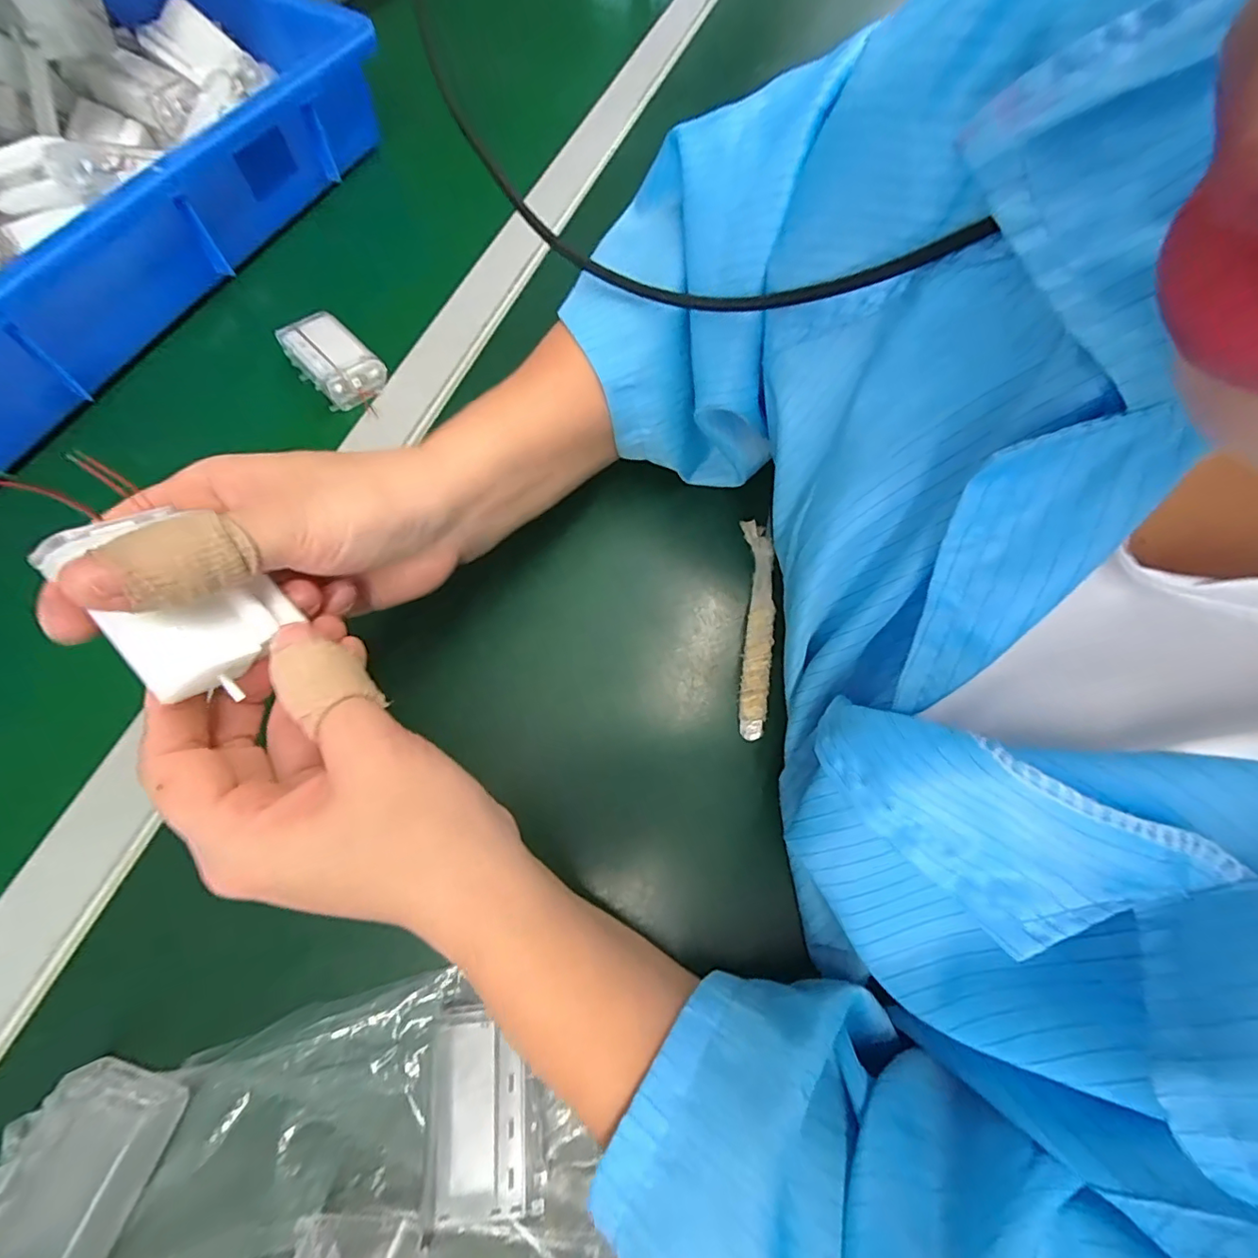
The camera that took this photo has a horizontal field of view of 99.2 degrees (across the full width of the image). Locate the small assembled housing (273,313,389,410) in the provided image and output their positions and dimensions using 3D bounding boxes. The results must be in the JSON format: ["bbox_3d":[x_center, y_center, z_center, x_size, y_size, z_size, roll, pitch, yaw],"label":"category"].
[{"bbox_3d":[-0.185,-0.170,0.333,0.039,0.020,0.058,-42,75,-16],"label":"small assembled housing"}]

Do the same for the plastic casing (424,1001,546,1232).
[{"bbox_3d":[-0.052,0.167,0.189,0.039,0.015,0.059,-6,69,-4],"label":"plastic casing"}]

